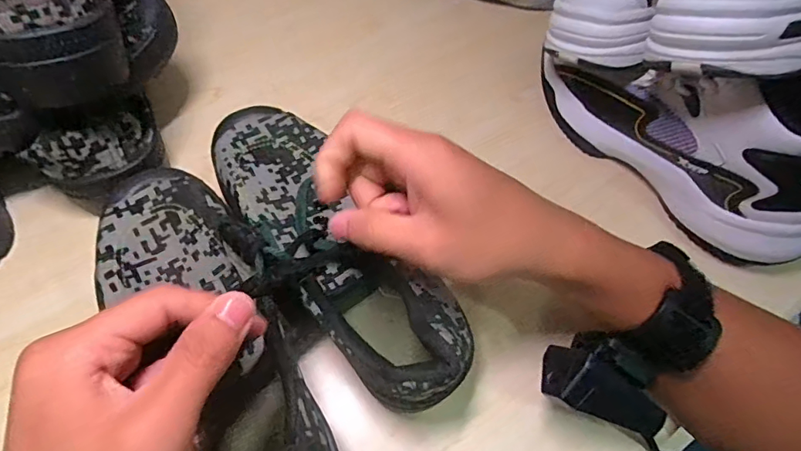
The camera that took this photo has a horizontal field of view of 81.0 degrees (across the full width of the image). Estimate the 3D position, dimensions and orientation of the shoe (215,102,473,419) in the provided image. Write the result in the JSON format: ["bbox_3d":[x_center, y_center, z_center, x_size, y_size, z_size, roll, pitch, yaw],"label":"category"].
[{"bbox_3d":[-0.047,0.010,0.308,0.076,0.069,0.241,-32,64,-19],"label":"shoe"}]

